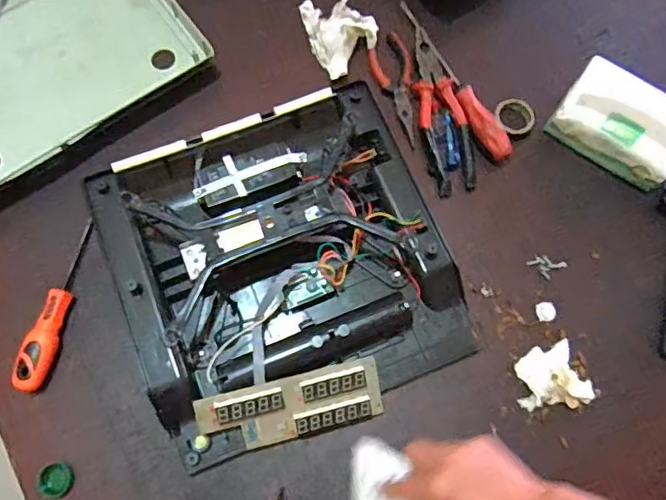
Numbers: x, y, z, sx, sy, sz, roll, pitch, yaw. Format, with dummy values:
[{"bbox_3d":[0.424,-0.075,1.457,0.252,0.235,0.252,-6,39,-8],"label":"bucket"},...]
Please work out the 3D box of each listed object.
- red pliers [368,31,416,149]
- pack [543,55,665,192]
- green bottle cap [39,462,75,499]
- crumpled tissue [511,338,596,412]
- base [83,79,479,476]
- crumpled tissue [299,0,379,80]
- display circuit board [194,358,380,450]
[{"bbox_3d":[0.079,-0.198,0.698,0.048,0.013,0.151,-12,74,-6],"label":"red pliers"},{"bbox_3d":[0.335,-0.150,0.657,0.143,0.068,0.093,36,75,9],"label":"pack"},{"bbox_3d":[-0.271,0.226,0.560,0.030,0.009,0.032,1,73,-2],"label":"green bottle cap"},{"bbox_3d":[0.230,0.131,0.596,0.068,0.019,0.064,-2,73,-3],"label":"crumpled tissue"},{"bbox_3d":[-0.047,0.009,0.595,0.349,0.082,0.318,-20,75,-8],"label":"base"},{"bbox_3d":[0.014,-0.274,0.711,0.085,0.031,0.108,-27,76,-10],"label":"crumpled tissue"},{"bbox_3d":[-0.039,0.157,0.565,0.178,0.014,0.065,-12,106,-9],"label":"display circuit board"}]

